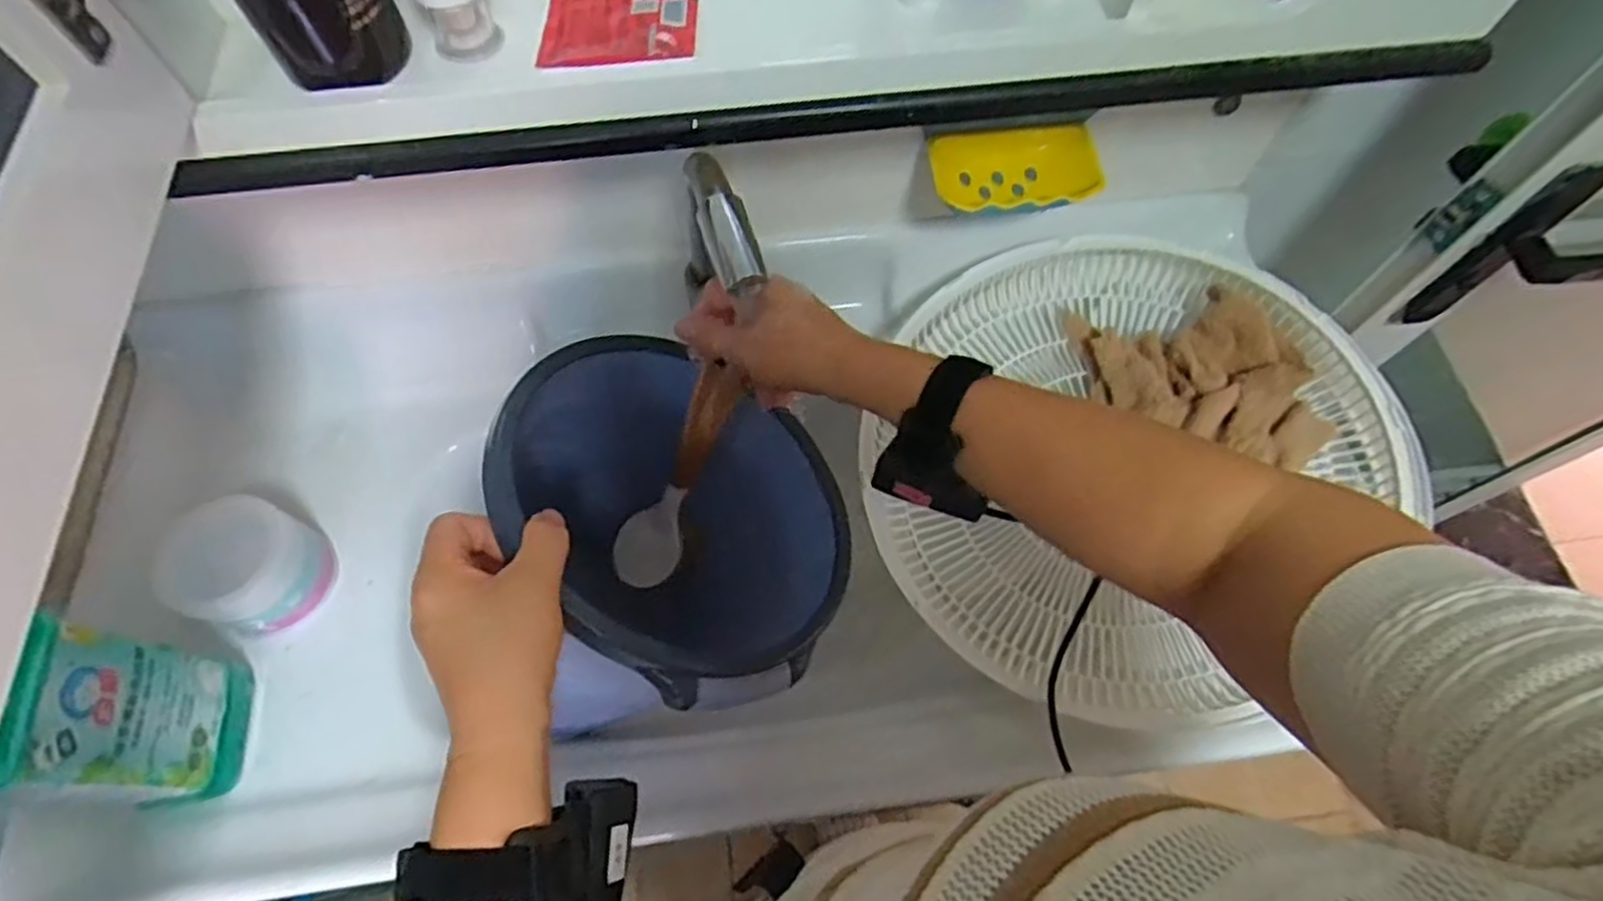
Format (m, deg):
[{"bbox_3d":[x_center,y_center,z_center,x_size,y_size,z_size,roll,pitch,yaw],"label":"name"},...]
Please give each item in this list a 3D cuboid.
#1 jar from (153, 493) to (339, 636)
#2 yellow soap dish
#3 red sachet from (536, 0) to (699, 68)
[{"bbox_3d":[-0.414,0.089,0.571,0.071,0.094,0.091,23,67,10],"label":"jar"},{"bbox_3d":[0.157,-0.205,0.561,0.123,0.037,0.065,-2,65,-1],"label":"yellow soap dish"},{"bbox_3d":[-0.102,-0.239,0.427,0.086,0.005,0.059,-4,65,-2],"label":"red sachet"}]

